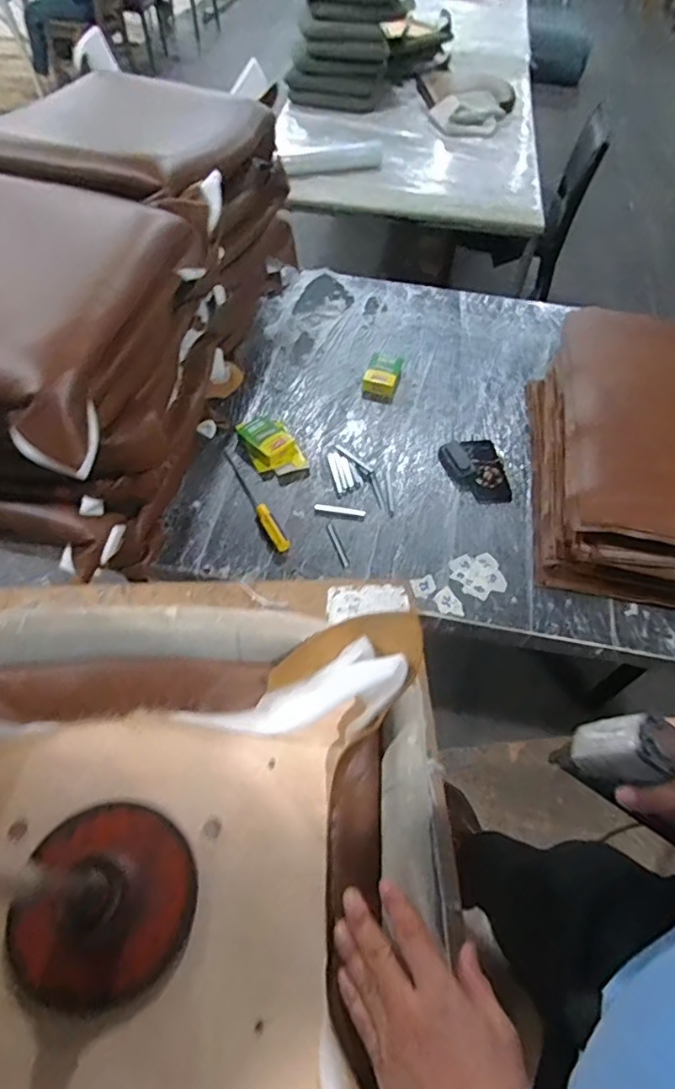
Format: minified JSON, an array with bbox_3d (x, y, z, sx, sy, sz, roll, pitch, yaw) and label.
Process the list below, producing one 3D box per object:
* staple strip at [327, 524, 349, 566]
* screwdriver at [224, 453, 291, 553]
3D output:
[{"bbox_3d":[0.000,0.001,1.110,0.013,0.005,0.103,-14,57,-14],"label":"staple strip"},{"bbox_3d":[-0.172,-0.097,1.161,0.032,0.035,0.288,-23,59,-19],"label":"screwdriver"}]

